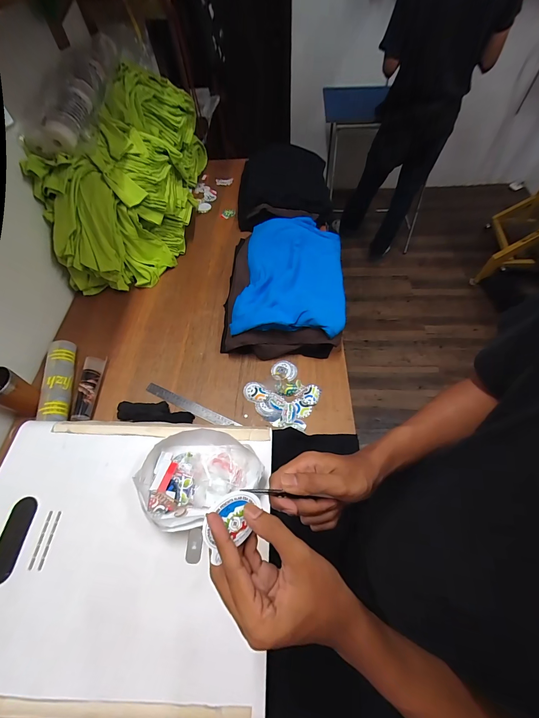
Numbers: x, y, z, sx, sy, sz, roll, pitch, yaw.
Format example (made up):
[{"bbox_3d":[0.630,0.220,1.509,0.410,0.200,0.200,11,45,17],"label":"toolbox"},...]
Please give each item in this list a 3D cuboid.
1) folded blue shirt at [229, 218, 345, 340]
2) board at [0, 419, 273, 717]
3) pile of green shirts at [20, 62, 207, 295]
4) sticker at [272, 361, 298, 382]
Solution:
[{"bbox_3d":[0.079,-0.276,0.936,0.322,0.091,0.535,6,59,5],"label":"folded blue shirt"},{"bbox_3d":[-0.253,0.294,0.473,0.494,0.018,0.397,0,58,2],"label":"board"},{"bbox_3d":[-0.479,-0.610,1.017,0.341,0.377,0.708,3,59,4],"label":"pile of green shirts"},{"bbox_3d":[0.041,0.033,0.820,0.071,0.008,0.066,-1,58,1],"label":"sticker"}]

